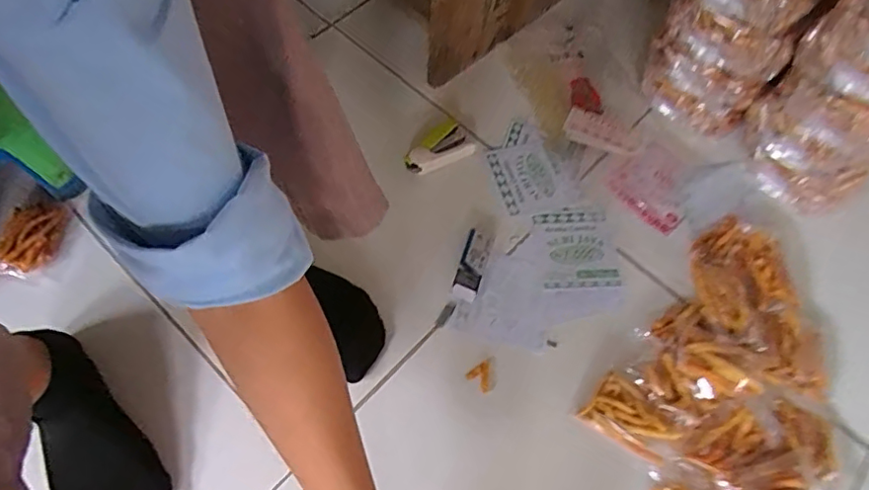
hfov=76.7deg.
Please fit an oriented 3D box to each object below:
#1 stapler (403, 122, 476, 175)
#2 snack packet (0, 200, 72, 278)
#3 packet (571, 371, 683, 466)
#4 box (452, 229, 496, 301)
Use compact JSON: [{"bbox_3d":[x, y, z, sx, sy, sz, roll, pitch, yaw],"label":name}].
[{"bbox_3d":[0.001,-0.117,0.656,0.085,0.023,0.053,-27,69,-15],"label":"stapler"},{"bbox_3d":[-0.422,-0.008,0.579,0.055,0.022,0.085,7,64,0],"label":"snack packet"},{"bbox_3d":[0.188,0.167,0.524,0.080,0.027,0.056,39,69,14],"label":"packet"},{"bbox_3d":[0.042,0.020,0.593,0.028,0.022,0.081,18,65,5],"label":"box"}]

